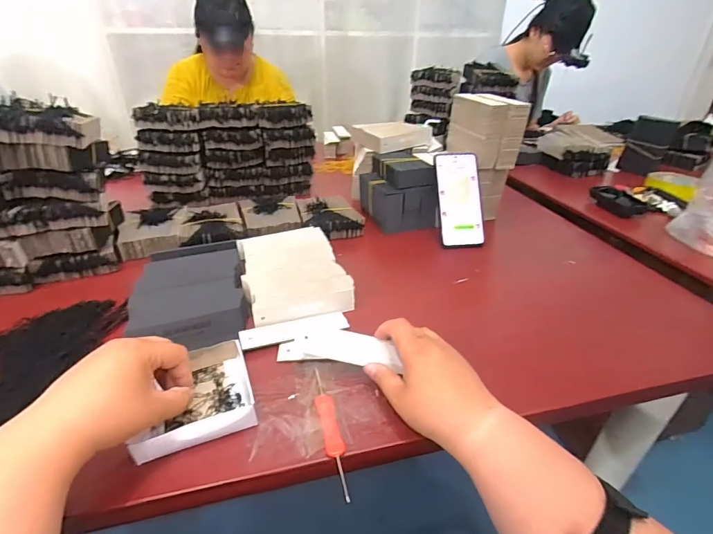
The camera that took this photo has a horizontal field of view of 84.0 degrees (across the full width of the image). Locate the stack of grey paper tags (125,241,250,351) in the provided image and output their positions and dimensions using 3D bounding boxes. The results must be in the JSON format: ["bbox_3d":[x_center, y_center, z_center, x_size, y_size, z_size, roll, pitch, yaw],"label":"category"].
[{"bbox_3d":[-0.223,0.028,0.542,0.136,0.031,0.211,-7,32,-13],"label":"stack of grey paper tags"}]

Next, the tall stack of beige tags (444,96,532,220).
[{"bbox_3d":[0.230,-0.212,0.741,0.063,0.195,0.146,-8,32,-14],"label":"tall stack of beige tags"}]

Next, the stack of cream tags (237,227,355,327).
[{"bbox_3d":[-0.094,0.000,0.569,0.134,0.030,0.217,-9,32,-16],"label":"stack of cream tags"}]

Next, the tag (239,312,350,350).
[{"bbox_3d":[-0.074,0.074,0.478,0.127,0.006,0.032,-10,32,-17],"label":"tag"}]

